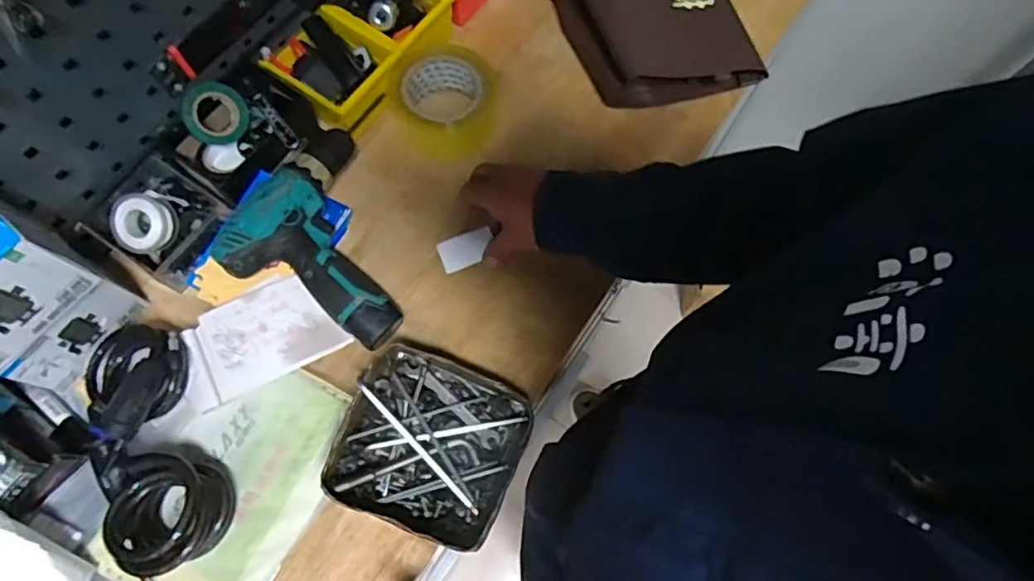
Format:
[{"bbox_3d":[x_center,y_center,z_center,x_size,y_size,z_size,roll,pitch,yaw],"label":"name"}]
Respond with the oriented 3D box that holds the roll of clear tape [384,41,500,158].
[{"bbox_3d":[-0.084,-0.214,0.693,0.121,0.066,0.114,0,71,-1],"label":"roll of clear tape"}]

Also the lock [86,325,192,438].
[{"bbox_3d":[-0.361,0.077,0.558,0.094,0.067,0.097,23,72,7],"label":"lock"}]

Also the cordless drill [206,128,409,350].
[{"bbox_3d":[-0.179,-0.061,0.613,0.181,0.054,0.174,26,73,8],"label":"cordless drill"}]

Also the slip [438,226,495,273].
[{"bbox_3d":[-0.053,-0.045,0.660,0.062,0.004,0.035,-20,80,-10],"label":"slip"}]

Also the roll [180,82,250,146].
[{"bbox_3d":[-0.314,-0.184,0.627,0.061,0.015,0.061,20,95,-36],"label":"roll"}]

